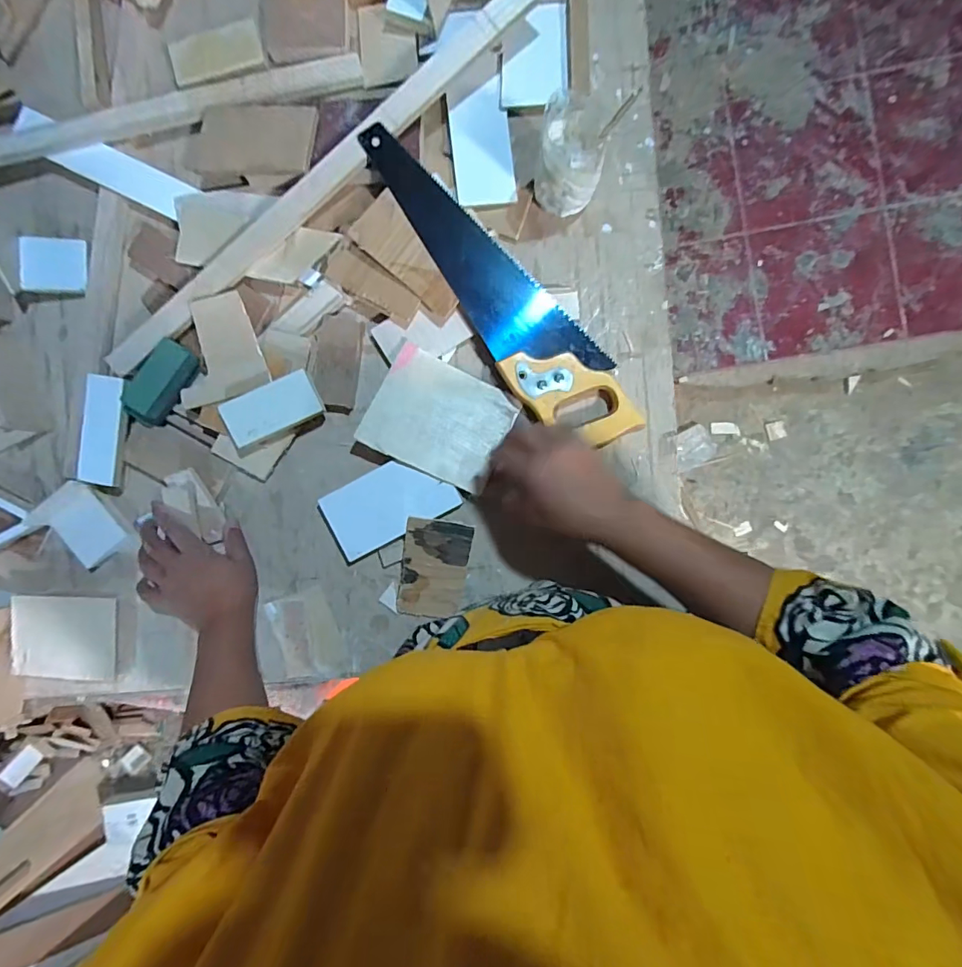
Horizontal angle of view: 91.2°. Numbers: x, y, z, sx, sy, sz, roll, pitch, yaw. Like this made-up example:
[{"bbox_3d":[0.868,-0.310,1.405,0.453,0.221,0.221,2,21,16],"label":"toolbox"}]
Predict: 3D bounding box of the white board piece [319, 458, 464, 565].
[{"bbox_3d":[-0.104,0.023,0.532,0.145,0.021,0.079,-28,90,3],"label":"white board piece"}]

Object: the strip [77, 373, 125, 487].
[{"bbox_3d":[-0.427,-0.060,0.526,0.046,0.007,0.120,10,94,0],"label":"strip"}]

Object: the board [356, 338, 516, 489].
[{"bbox_3d":[-0.046,-0.071,0.517,0.142,0.009,0.118,27,84,-2],"label":"board"}]

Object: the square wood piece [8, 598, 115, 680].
[{"bbox_3d":[-0.466,0.173,0.527,0.114,0.009,0.093,4,95,0],"label":"square wood piece"}]

